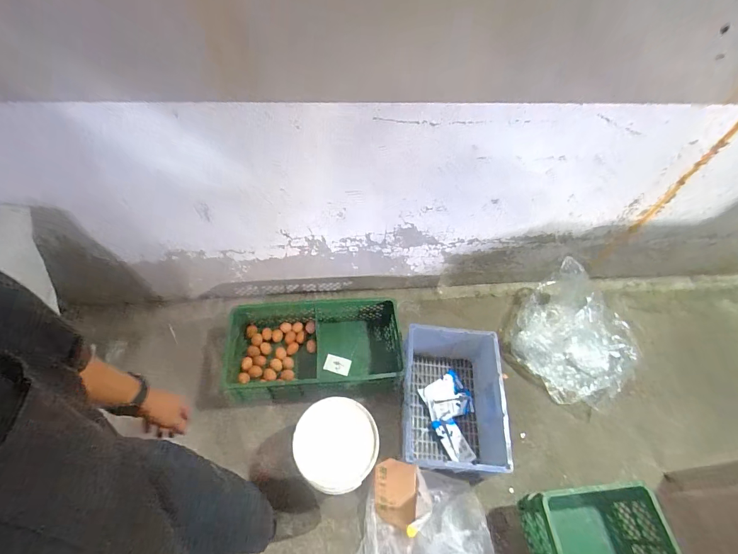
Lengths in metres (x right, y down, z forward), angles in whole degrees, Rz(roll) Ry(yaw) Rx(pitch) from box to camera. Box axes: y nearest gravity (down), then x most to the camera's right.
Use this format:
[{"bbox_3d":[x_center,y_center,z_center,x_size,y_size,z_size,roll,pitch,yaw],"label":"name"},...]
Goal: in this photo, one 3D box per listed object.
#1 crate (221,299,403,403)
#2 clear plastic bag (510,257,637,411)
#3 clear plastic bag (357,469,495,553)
[{"bbox_3d":[-0.215,0.279,1.367,0.674,0.180,0.353,-1,57,-4],"label":"crate"},{"bbox_3d":[0.844,0.241,1.447,0.465,0.231,0.475,37,62,20],"label":"clear plastic bag"},{"bbox_3d":[0.143,0.769,1.040,0.421,0.149,0.302,-10,58,-9],"label":"clear plastic bag"}]

